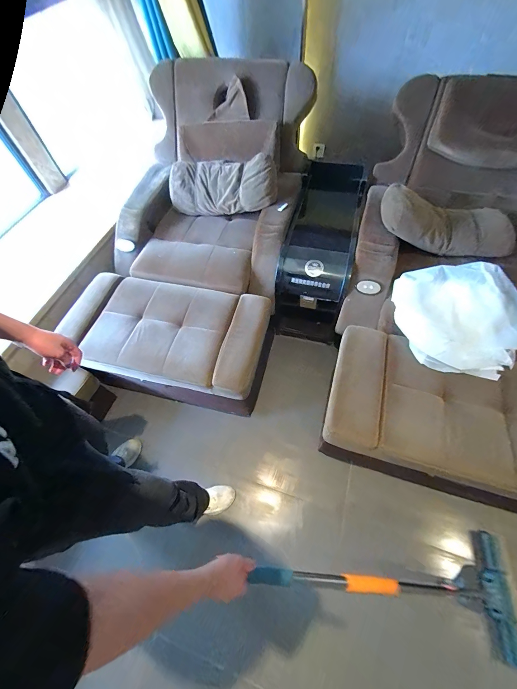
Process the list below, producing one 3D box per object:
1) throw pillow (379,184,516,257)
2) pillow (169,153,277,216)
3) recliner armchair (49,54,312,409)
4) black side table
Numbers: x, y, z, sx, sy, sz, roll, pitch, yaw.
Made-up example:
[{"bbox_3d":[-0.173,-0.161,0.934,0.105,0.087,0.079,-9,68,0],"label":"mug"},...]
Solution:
[{"bbox_3d":[0.841,-0.534,1.272,0.580,0.162,0.237,10,59,-9],"label":"throw pillow"},{"bbox_3d":[-0.184,-0.818,1.466,0.577,0.252,0.139,8,29,19],"label":"pillow"},{"bbox_3d":[-0.289,-0.536,1.401,0.832,0.838,1.427,10,60,10],"label":"recliner armchair"},{"bbox_3d":[0.350,-0.512,1.596,0.321,0.563,0.825,13,61,11],"label":"black side table"}]

